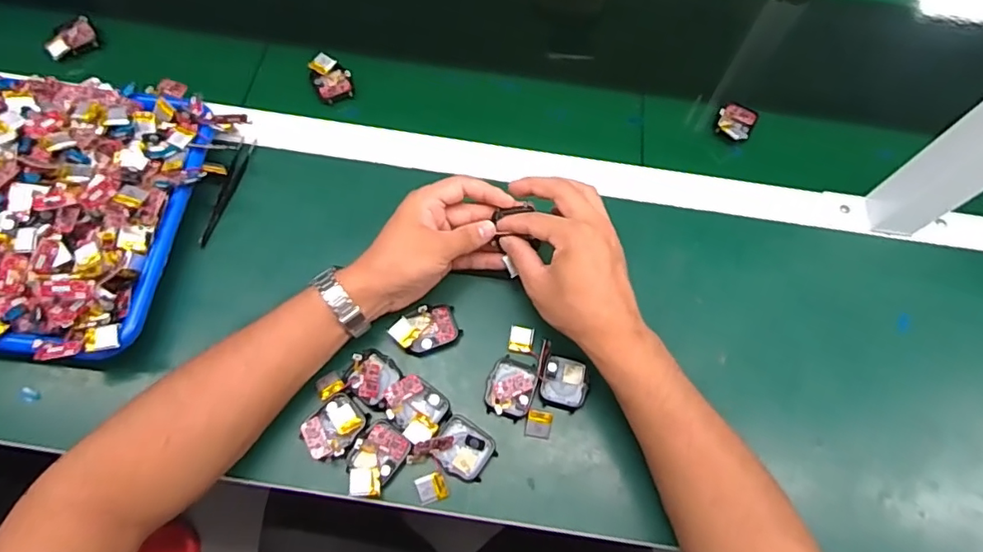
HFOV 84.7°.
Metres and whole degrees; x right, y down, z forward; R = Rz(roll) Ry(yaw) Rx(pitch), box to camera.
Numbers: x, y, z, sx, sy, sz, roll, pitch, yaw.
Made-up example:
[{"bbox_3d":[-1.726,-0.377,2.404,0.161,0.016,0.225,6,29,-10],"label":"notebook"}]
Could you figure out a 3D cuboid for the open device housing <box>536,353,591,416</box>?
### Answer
[{"bbox_3d":[0.061,0.087,0.444,0.039,0.007,0.041,20,67,6],"label":"open device housing"}]

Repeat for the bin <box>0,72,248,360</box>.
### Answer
[{"bbox_3d":[-0.428,-0.065,0.455,0.345,0.074,0.258,4,66,-1],"label":"bin"}]

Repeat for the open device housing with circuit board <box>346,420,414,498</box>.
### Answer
[{"bbox_3d":[-0.088,0.139,0.409,0.037,0.010,0.054,27,68,9],"label":"open device housing with circuit board"}]

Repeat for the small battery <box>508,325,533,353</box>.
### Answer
[{"bbox_3d":[0.025,0.053,0.458,0.020,0.004,0.024,11,67,2],"label":"small battery"}]

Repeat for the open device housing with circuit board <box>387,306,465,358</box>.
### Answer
[{"bbox_3d":[-0.055,0.044,0.453,0.055,0.018,0.037,-22,70,-12],"label":"open device housing with circuit board"}]

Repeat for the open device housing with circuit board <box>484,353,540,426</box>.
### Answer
[{"bbox_3d":[0.016,0.091,0.438,0.038,0.014,0.047,19,67,5],"label":"open device housing with circuit board"}]

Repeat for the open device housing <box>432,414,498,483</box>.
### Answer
[{"bbox_3d":[-0.020,0.134,0.419,0.043,0.012,0.042,30,68,10],"label":"open device housing"}]

